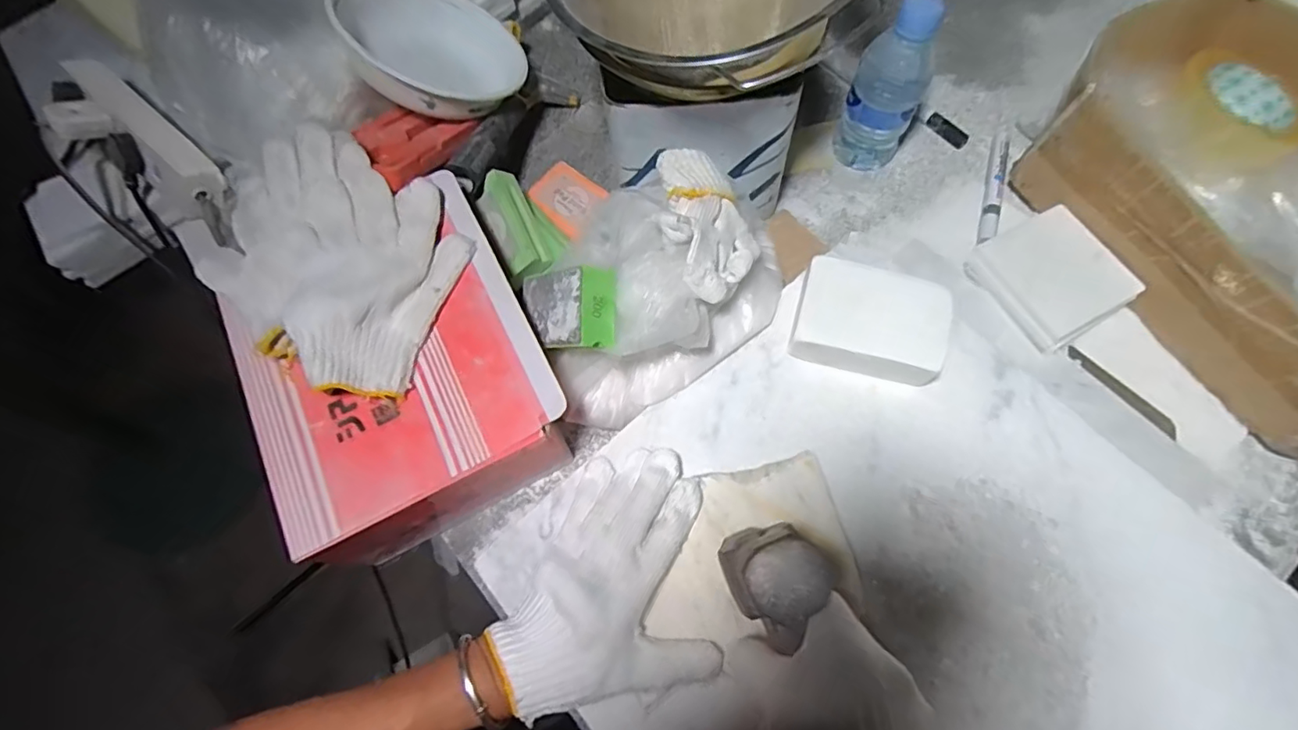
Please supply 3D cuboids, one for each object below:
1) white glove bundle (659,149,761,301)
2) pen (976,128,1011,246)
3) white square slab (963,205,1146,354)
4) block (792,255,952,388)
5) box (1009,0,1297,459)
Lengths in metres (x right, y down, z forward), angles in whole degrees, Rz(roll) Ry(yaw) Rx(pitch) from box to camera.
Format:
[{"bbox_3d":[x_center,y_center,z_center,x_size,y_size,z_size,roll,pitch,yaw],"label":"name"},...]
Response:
[{"bbox_3d":[0.048,-0.102,0.435,0.074,0.052,0.119,-6,70,0],"label":"white glove bundle"},{"bbox_3d":[0.329,-0.173,0.547,0.019,0.017,0.150,19,72,8],"label":"pen"},{"bbox_3d":[0.338,-0.075,0.486,0.096,0.025,0.104,-27,71,-8],"label":"white square slab"},{"bbox_3d":[0.173,-0.034,0.449,0.111,0.034,0.074,13,71,7],"label":"block"},{"bbox_3d":[0.512,-0.133,0.471,0.248,0.102,0.361,-31,72,-9],"label":"box"}]

